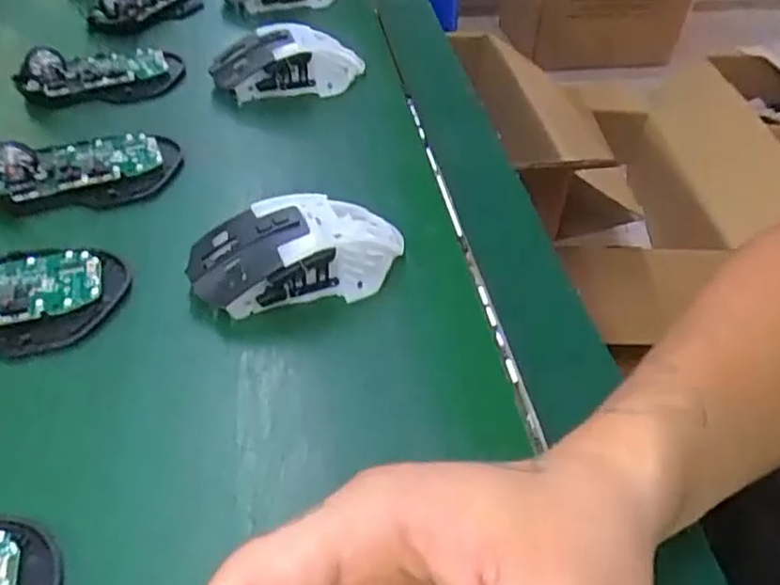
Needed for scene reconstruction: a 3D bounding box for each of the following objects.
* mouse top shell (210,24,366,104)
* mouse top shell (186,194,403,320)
[{"bbox_3d":[-0.074,-0.172,0.512,0.113,0.037,0.057,-8,46,-13],"label":"mouse top shell"},{"bbox_3d":[-0.047,-0.025,0.364,0.114,0.036,0.065,-6,45,-11],"label":"mouse top shell"}]

